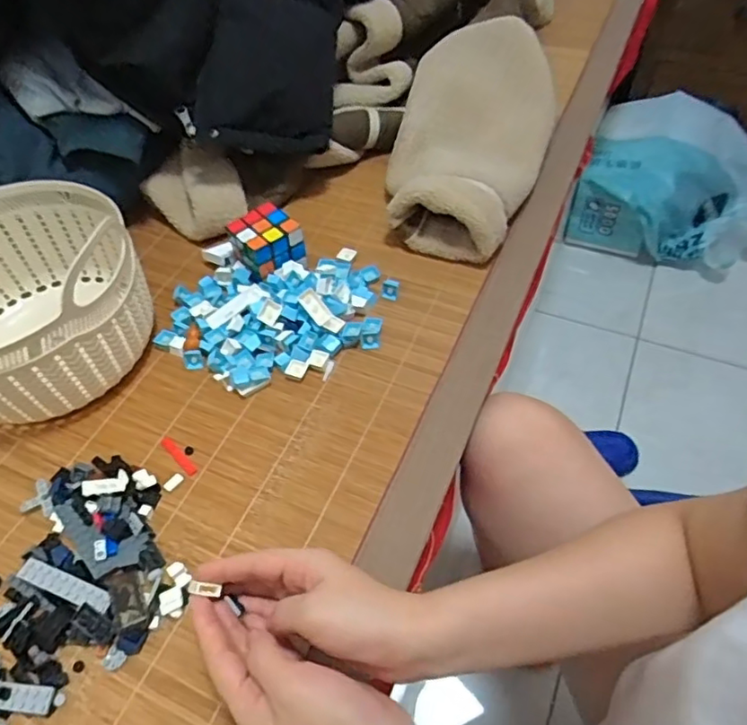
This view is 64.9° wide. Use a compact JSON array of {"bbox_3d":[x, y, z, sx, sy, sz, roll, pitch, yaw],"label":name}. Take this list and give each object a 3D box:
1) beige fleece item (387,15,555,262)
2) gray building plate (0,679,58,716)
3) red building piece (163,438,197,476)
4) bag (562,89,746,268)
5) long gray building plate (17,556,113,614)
[{"bbox_3d":[0.123,-0.285,0.722,0.176,0.096,0.368,14,55,14],"label":"beige fleece item"},{"bbox_3d":[-0.256,0.228,0.403,0.076,0.006,0.018,5,56,4],"label":"gray building plate"},{"bbox_3d":[-0.172,0.081,0.517,0.009,0.004,0.047,-39,60,-24],"label":"red building piece"},{"bbox_3d":[0.650,-0.373,1.230,0.388,0.182,0.324,20,56,17],"label":"bag"},{"bbox_3d":[-0.232,0.168,0.444,0.079,0.007,0.017,16,55,15],"label":"long gray building plate"}]

